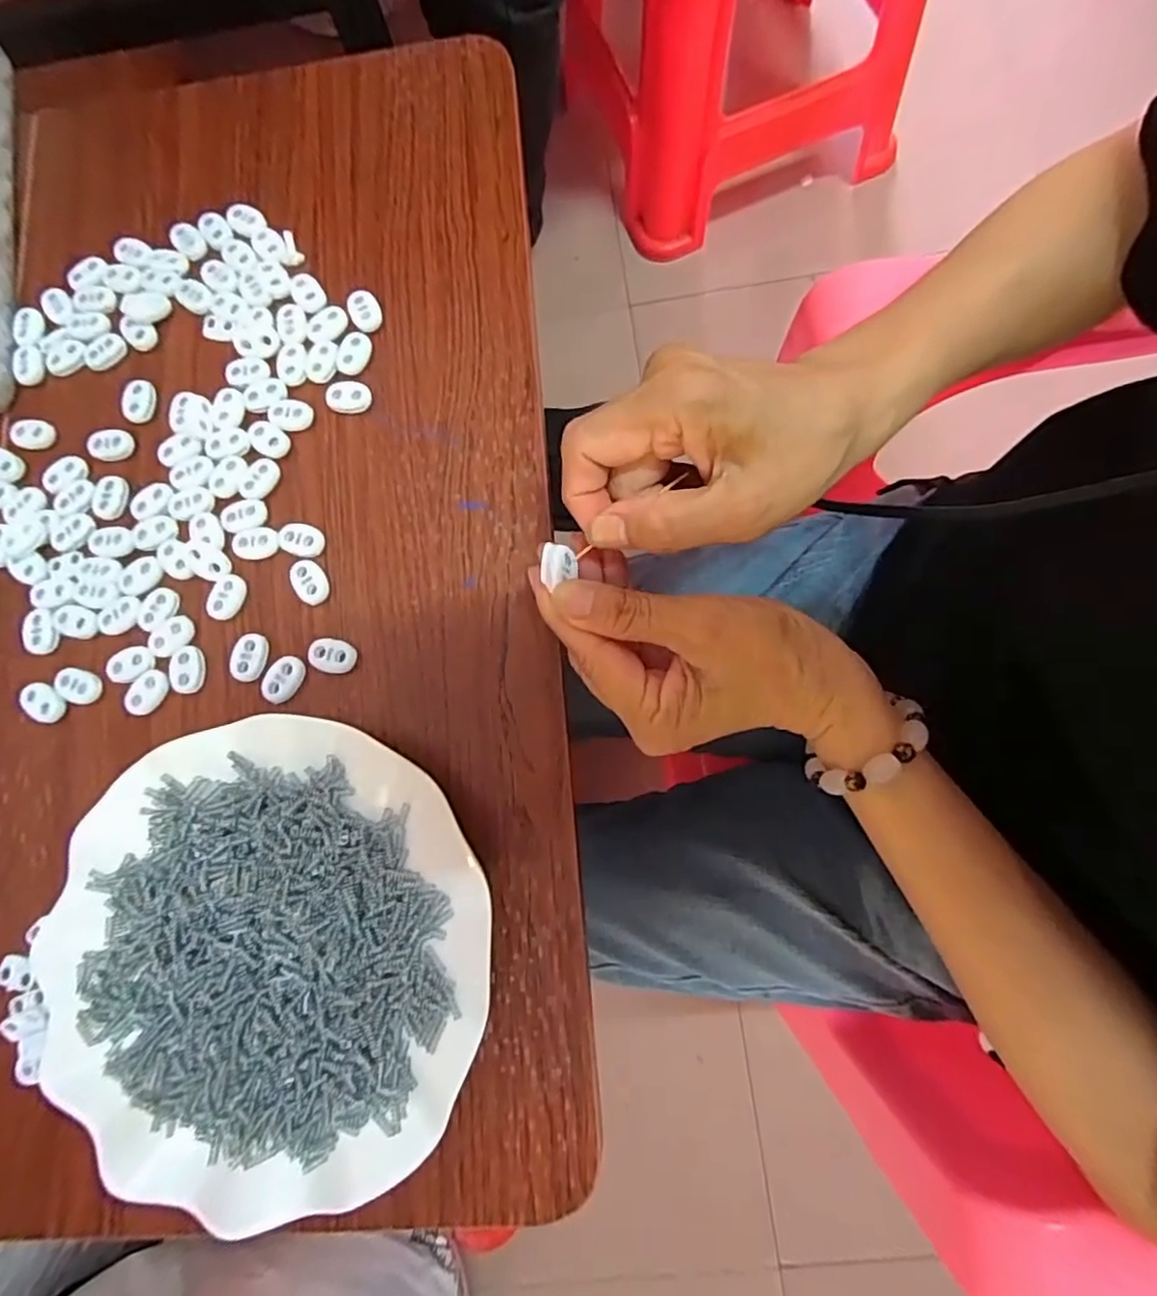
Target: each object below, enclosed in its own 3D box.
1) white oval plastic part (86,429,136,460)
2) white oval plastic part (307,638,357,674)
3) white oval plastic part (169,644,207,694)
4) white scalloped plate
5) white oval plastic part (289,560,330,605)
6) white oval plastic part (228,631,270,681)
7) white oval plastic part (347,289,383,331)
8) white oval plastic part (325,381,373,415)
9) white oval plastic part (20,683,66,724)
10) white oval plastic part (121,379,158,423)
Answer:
[{"bbox_3d":[-0.243,-0.106,0.325,0.023,0.004,0.016,-1,80,4],"label":"white oval plastic part"},{"bbox_3d":[-0.115,0.003,0.292,0.023,0.004,0.015,18,82,8],"label":"white oval plastic part"},{"bbox_3d":[-0.186,0.010,0.297,0.016,0.004,0.023,-13,79,2],"label":"white oval plastic part"},{"bbox_3d":[-0.130,0.124,0.256,0.183,0.020,0.177,-1,80,5],"label":"white scalloped plate"},{"bbox_3d":[-0.129,-0.032,0.301,0.015,0.005,0.022,-30,79,-1],"label":"white oval plastic part"},{"bbox_3d":[-0.155,0.005,0.296,0.017,0.004,0.022,0,80,5],"label":"white oval plastic part"},{"bbox_3d":[-0.110,-0.174,0.323,0.016,0.005,0.022,-32,79,-1],"label":"white oval plastic part"},{"bbox_3d":[-0.116,-0.126,0.315,0.023,0.005,0.014,-7,80,3],"label":"white oval plastic part"},{"bbox_3d":[-0.258,0.026,0.301,0.024,0.004,0.016,33,84,9],"label":"white oval plastic part"},{"bbox_3d":[-0.230,-0.130,0.328,0.016,0.004,0.023,-4,80,4],"label":"white oval plastic part"}]

